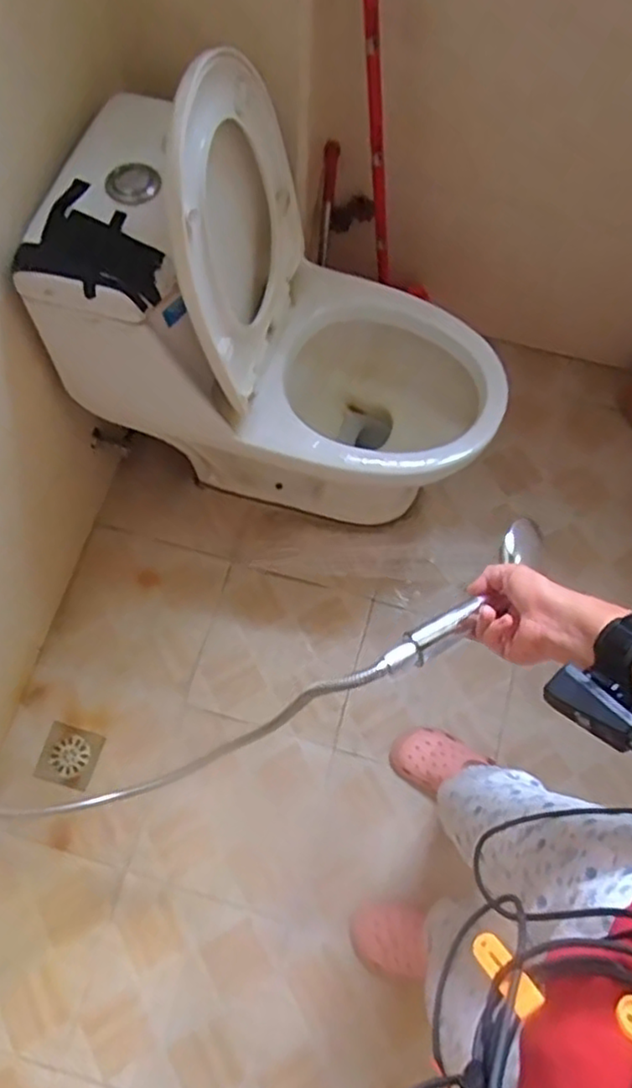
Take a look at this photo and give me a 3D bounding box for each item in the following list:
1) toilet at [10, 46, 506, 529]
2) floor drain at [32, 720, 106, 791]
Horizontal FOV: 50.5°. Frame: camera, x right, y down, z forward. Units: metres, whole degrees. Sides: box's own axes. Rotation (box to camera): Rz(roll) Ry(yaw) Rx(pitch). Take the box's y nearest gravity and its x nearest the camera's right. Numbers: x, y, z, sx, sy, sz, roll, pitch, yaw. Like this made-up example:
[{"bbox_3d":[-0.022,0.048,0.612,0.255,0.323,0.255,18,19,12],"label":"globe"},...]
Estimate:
[{"bbox_3d":[-0.032,-0.301,1.104,0.637,0.746,0.346,15,69,3],"label":"toilet"},{"bbox_3d":[-0.456,0.393,1.245,0.100,0.008,0.105,18,56,-6],"label":"floor drain"}]

